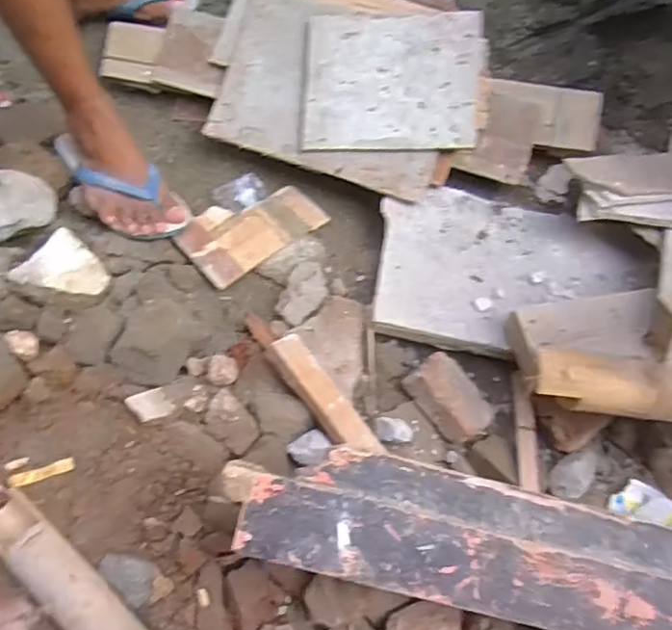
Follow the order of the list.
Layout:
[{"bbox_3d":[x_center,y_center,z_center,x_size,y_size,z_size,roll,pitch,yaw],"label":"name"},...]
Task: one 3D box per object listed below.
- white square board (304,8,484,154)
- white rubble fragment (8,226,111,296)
[{"bbox_3d":[0.083,-0.337,0.854,0.247,0.017,0.211,2,79,7],"label":"white square board"},{"bbox_3d":[-0.340,-0.063,0.766,0.101,0.039,0.106,16,61,5],"label":"white rubble fragment"}]

